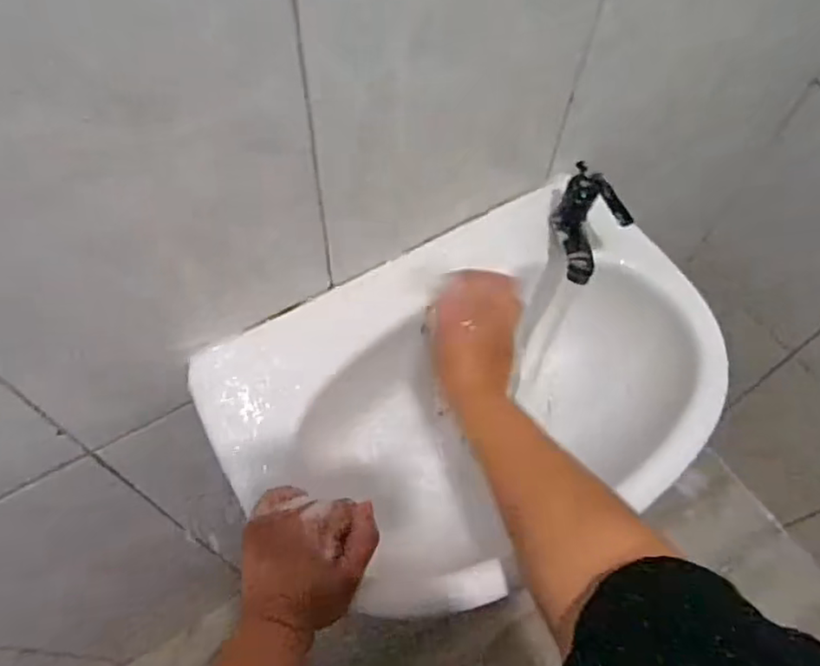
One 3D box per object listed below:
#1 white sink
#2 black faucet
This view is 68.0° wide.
[{"bbox_3d":[0.059,0.065,0.557,0.427,0.137,0.284,-27,64,-16],"label":"white sink"},{"bbox_3d":[0.155,-0.087,0.536,0.058,0.067,0.105,18,61,8],"label":"black faucet"}]

